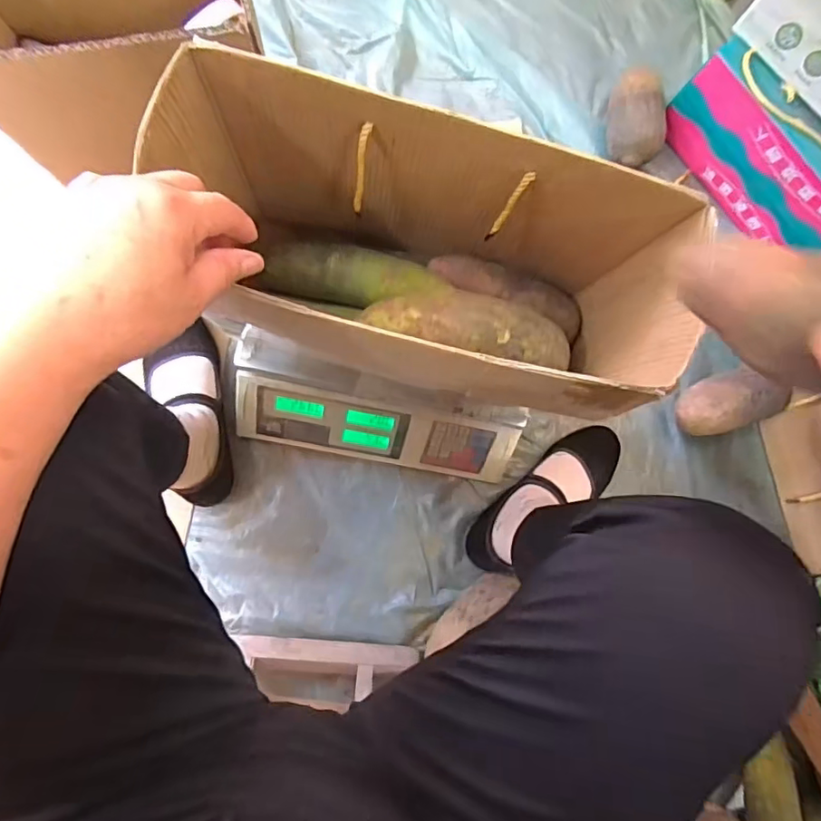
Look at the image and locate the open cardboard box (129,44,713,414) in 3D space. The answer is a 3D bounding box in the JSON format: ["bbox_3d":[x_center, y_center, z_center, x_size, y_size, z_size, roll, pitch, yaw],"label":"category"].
[{"bbox_3d":[0.006,-0.107,0.442,0.359,0.208,0.167,14,84,-3],"label":"open cardboard box"}]

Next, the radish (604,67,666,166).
[{"bbox_3d":[0.297,-0.391,0.730,0.065,0.074,0.136,0,85,-4],"label":"radish"}]

